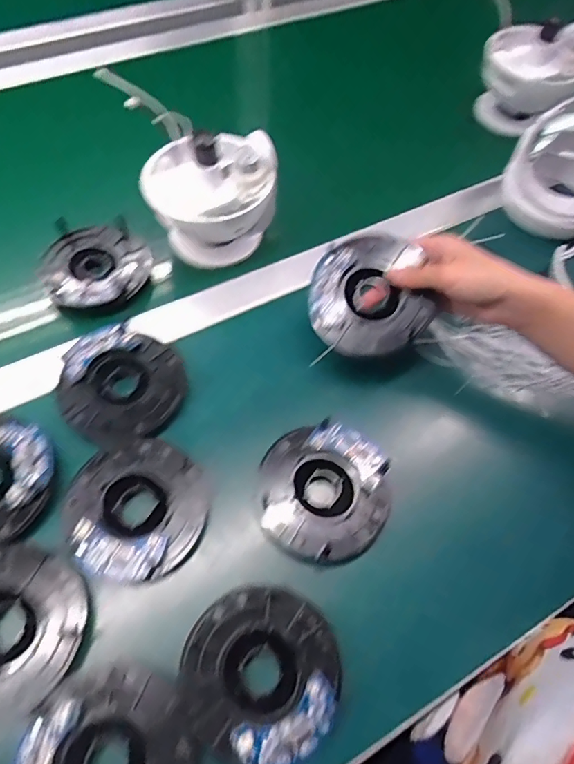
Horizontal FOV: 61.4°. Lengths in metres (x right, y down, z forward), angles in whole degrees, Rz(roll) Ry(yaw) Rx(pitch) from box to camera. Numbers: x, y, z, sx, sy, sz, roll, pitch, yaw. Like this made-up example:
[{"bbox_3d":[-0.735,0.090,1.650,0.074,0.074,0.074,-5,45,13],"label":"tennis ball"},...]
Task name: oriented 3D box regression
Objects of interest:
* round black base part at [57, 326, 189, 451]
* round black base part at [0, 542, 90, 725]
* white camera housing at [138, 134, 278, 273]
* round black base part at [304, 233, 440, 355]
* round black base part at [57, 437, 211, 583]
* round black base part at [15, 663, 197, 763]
[{"bbox_3d":[-0.137,-0.001,0.399,0.097,0.015,0.098,2,62,-3],"label":"round black base part"},{"bbox_3d":[-0.184,0.161,0.313,0.096,0.013,0.103,2,62,-3],"label":"round black base part"},{"bbox_3d":[-0.072,-0.173,0.470,0.121,0.116,0.111,-12,63,-10],"label":"white camera housing"},{"bbox_3d":[0.067,-0.073,0.406,0.100,0.016,0.094,0,91,7],"label":"round black base part"},{"bbox_3d":[-0.112,0.090,0.357,0.102,0.013,0.099,2,62,-3],"label":"round black base part"},{"bbox_3d":[-0.108,0.230,0.290,0.097,0.026,0.097,2,62,-3],"label":"round black base part"}]

